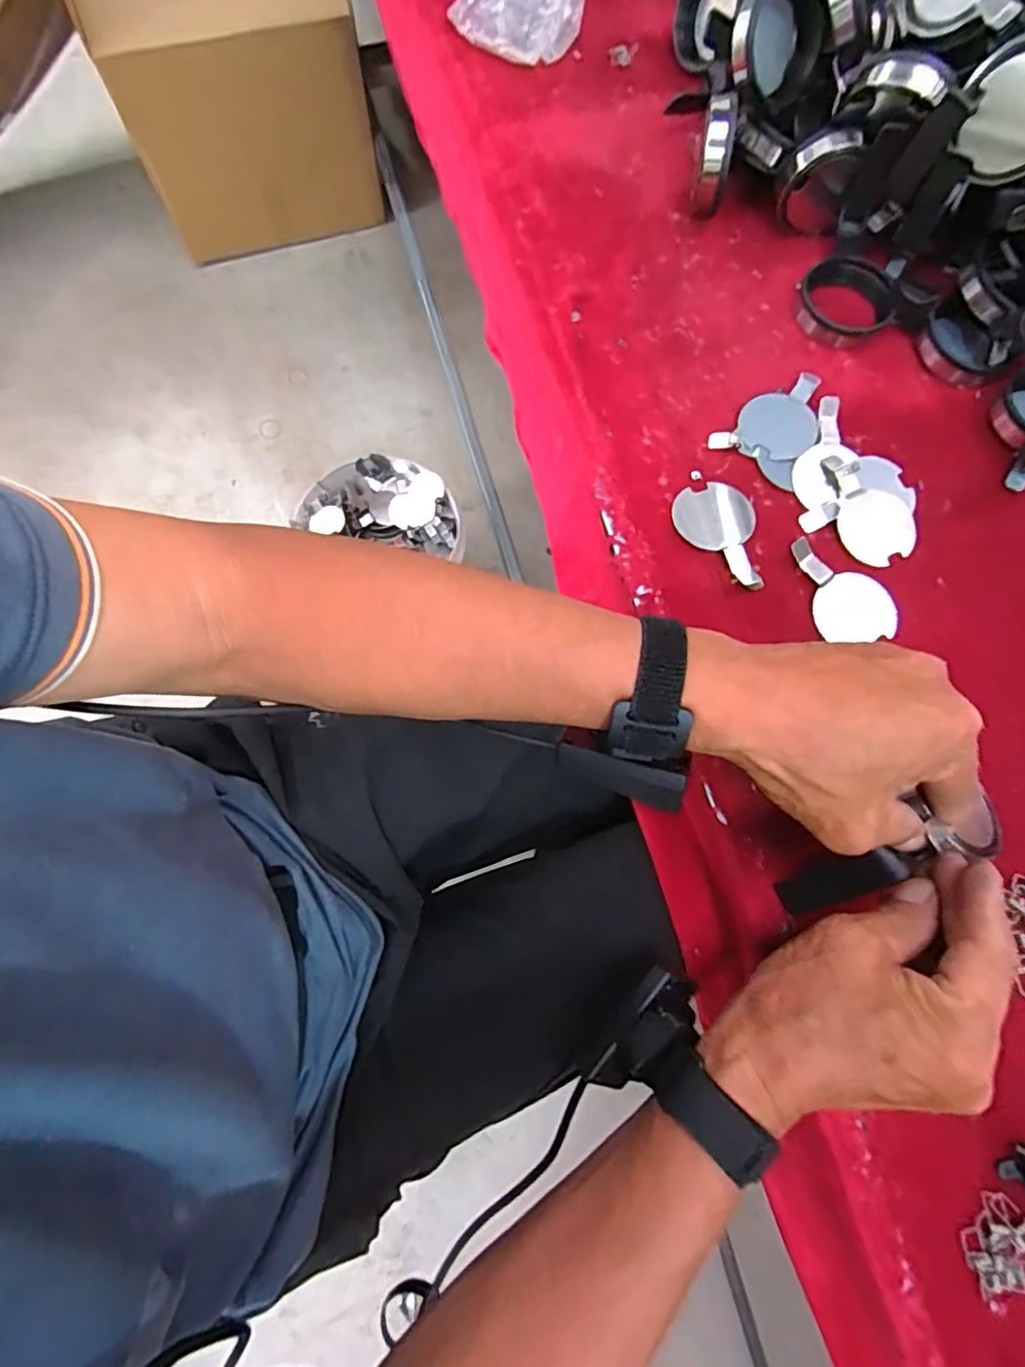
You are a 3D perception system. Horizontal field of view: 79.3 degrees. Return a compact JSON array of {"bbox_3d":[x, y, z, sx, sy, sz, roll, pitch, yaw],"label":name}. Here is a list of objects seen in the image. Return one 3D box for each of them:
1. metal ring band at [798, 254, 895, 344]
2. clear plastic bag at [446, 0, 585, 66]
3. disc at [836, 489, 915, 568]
[{"bbox_3d":[0.251,-0.290,0.464,0.062,0.019,0.056,2,75,1],"label":"metal ring band"},{"bbox_3d":[0.011,-0.591,0.542,0.087,0.031,0.093,-41,79,-10],"label":"clear plastic bag"},{"bbox_3d":[0.246,-0.105,0.417,0.050,0.009,0.048,-19,76,-5],"label":"disc"}]

